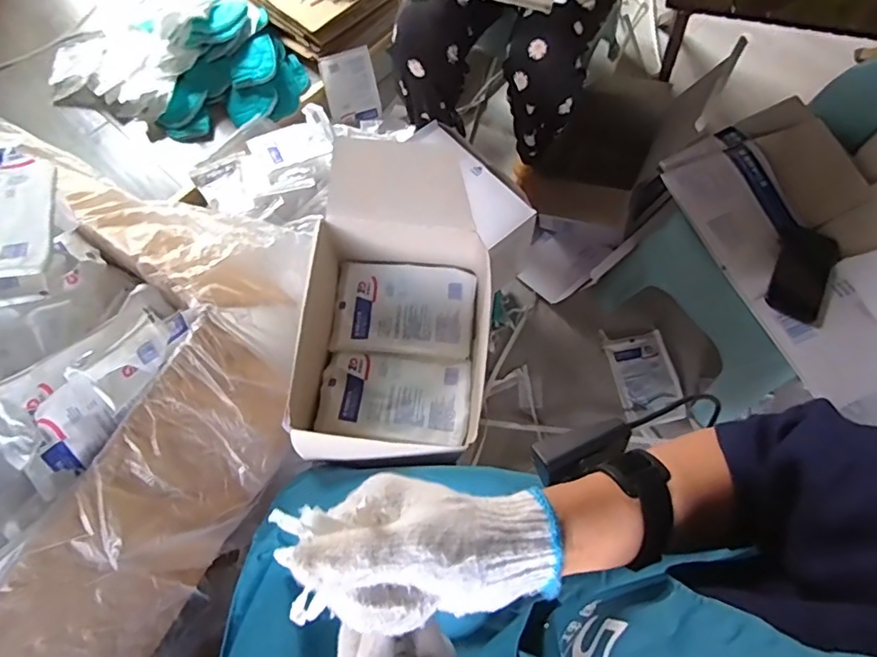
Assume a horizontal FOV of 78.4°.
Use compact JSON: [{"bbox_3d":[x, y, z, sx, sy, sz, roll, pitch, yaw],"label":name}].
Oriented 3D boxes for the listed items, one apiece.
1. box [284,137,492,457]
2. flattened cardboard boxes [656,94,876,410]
[{"bbox_3d":[-0.056,-0.026,0.661,0.222,0.146,0.353,3,69,2],"label":"box"},{"bbox_3d":[0.601,-0.164,0.818,0.320,0.159,0.480,-27,71,-9],"label":"flattened cardboard boxes"}]

